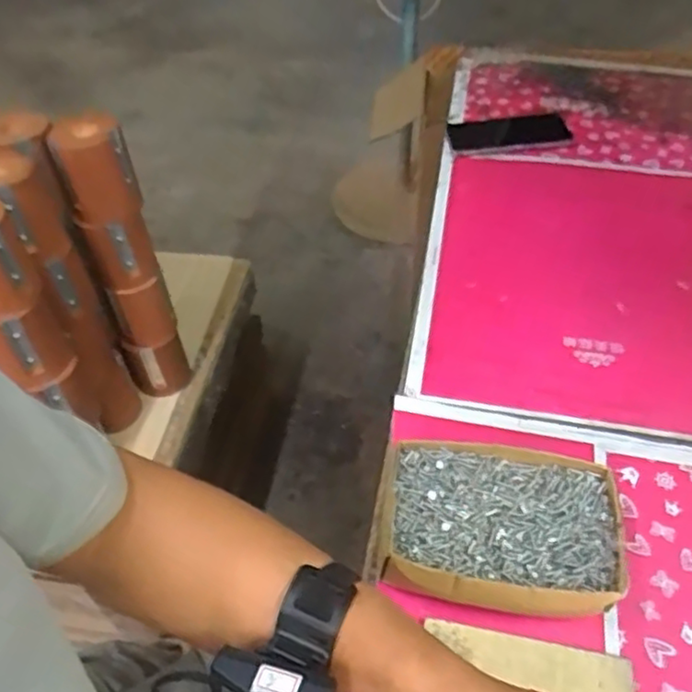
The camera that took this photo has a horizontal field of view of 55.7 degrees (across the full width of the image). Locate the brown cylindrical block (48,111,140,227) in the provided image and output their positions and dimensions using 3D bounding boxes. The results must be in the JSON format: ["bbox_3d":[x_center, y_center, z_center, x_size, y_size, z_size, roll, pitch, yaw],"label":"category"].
[{"bbox_3d":[-0.288,-0.202,0.761,0.080,0.103,0.066,-15,49,-12],"label":"brown cylindrical block"}]

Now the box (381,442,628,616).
[{"bbox_3d":[0.119,0.140,0.502,0.171,0.053,0.119,5,47,8],"label":"box"}]

